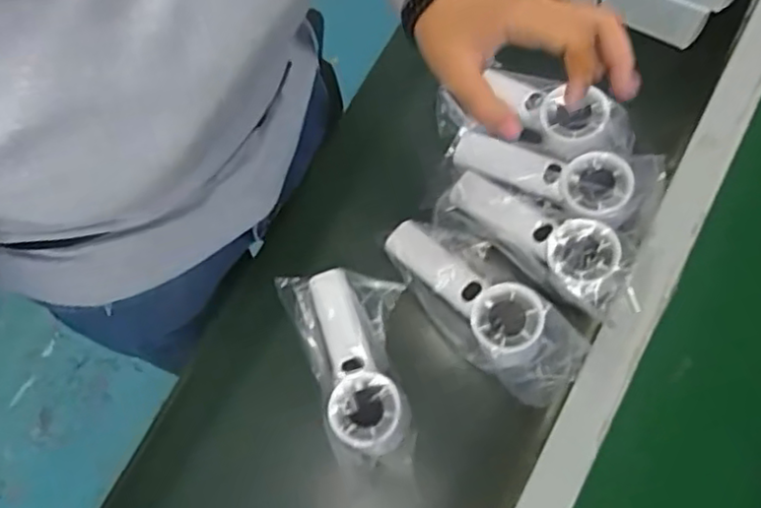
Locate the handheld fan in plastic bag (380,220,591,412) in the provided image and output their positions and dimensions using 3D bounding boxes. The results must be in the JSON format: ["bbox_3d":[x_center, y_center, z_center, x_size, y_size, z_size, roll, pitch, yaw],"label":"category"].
[{"bbox_3d":[0.087,0.038,0.556,0.082,0.067,0.196,-39,78,-7],"label":"handheld fan in plastic bag"}]

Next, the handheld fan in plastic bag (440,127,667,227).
[{"bbox_3d":[0.143,-0.073,0.574,0.185,0.031,0.055,18,77,25],"label":"handheld fan in plastic bag"}]

